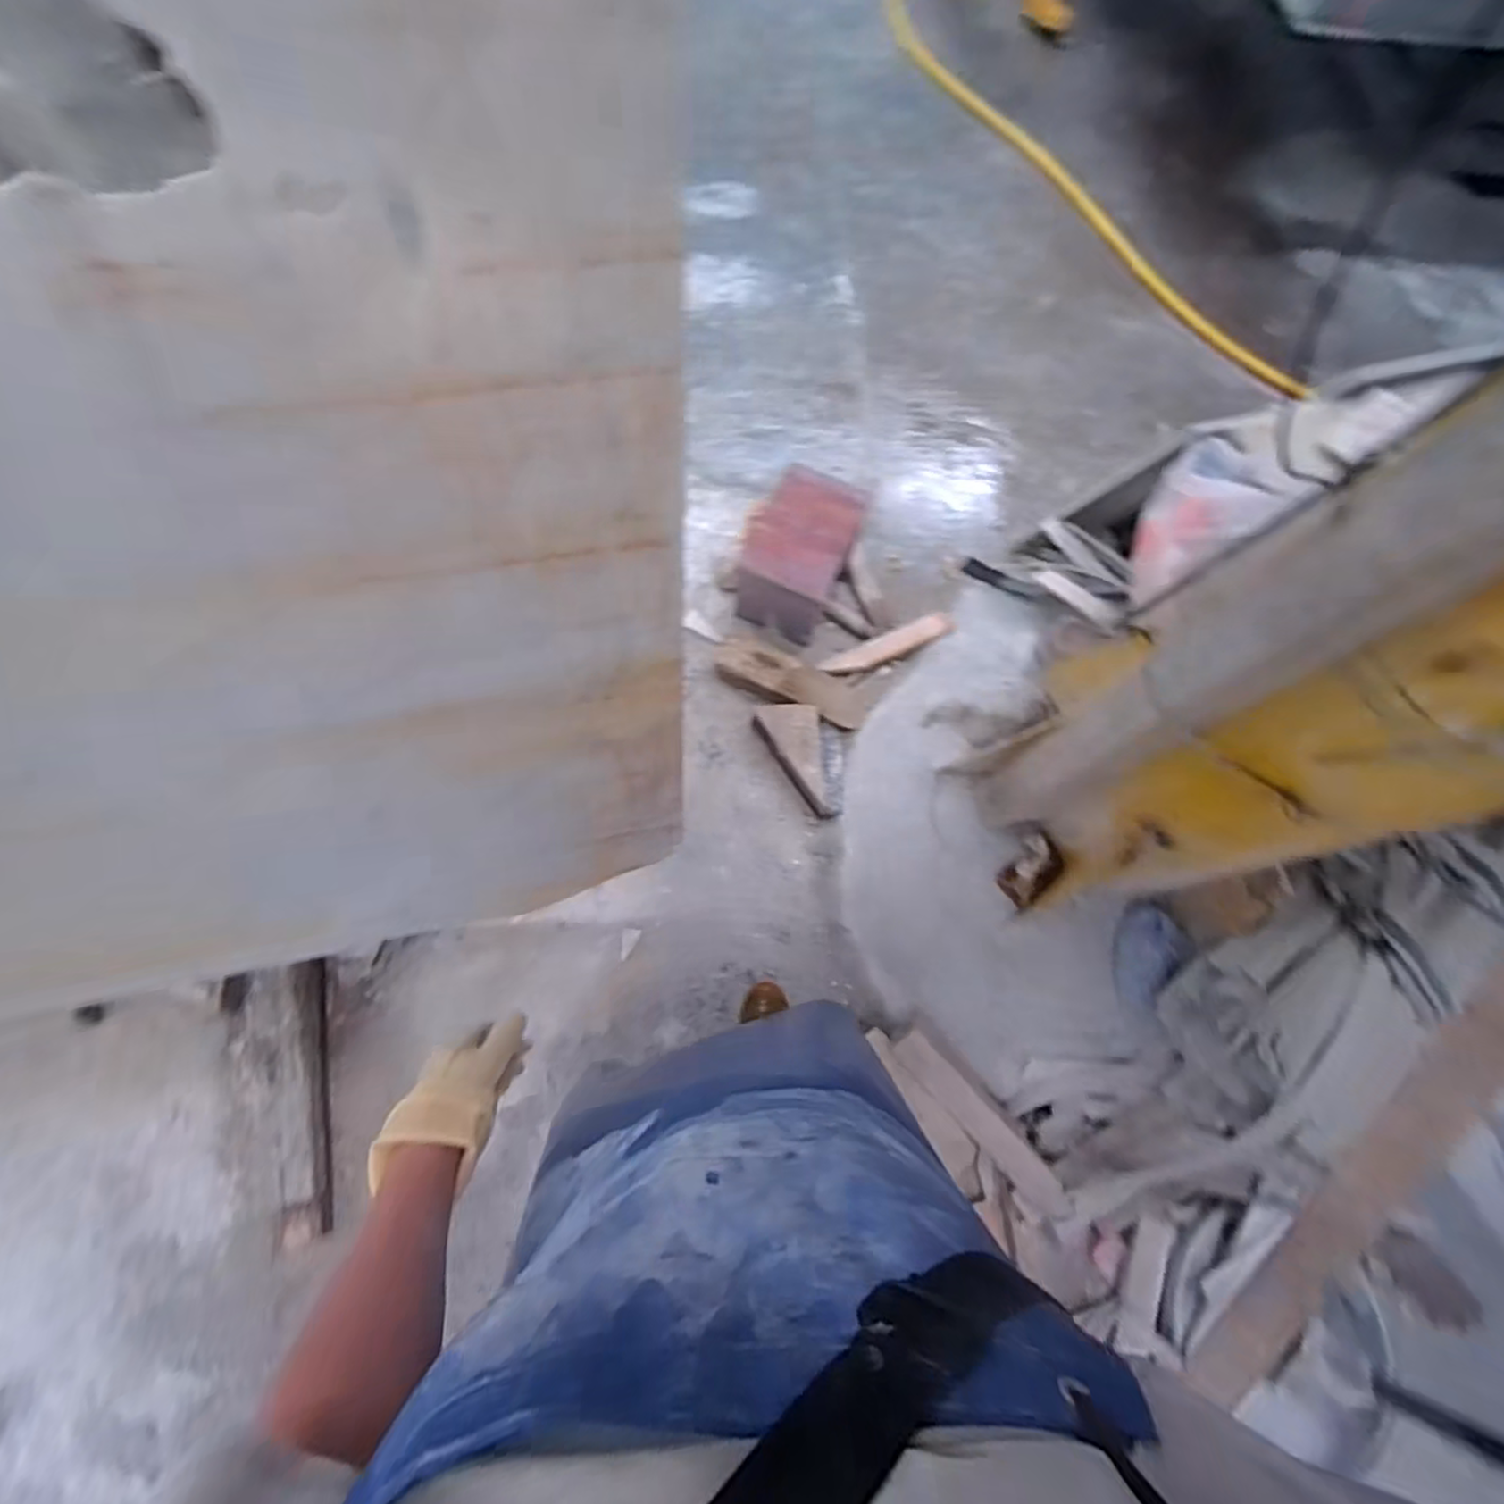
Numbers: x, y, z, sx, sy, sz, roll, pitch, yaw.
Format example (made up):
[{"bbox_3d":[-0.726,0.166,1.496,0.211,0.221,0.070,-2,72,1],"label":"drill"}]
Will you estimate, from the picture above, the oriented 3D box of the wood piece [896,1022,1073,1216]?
[{"bbox_3d":[0.402,0.639,1.215,0.065,0.028,0.366,-42,77,-13],"label":"wood piece"}]

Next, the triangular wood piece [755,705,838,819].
[{"bbox_3d":[0.101,0.020,1.487,0.156,0.074,0.241,-7,71,-3],"label":"triangular wood piece"}]

